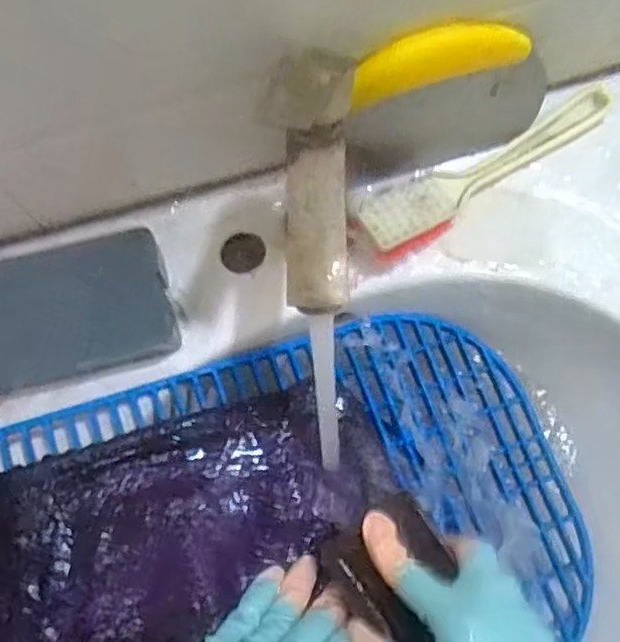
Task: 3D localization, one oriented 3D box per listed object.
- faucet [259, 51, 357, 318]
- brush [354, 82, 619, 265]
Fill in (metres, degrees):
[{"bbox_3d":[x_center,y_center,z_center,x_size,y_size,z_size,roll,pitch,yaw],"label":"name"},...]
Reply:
[{"bbox_3d":[0.003,-0.065,0.327,0.045,0.065,0.108,-5,75,0],"label":"faucet"},{"bbox_3d":[0.117,-0.103,0.461,0.195,0.033,0.040,-34,77,-7],"label":"brush"}]

